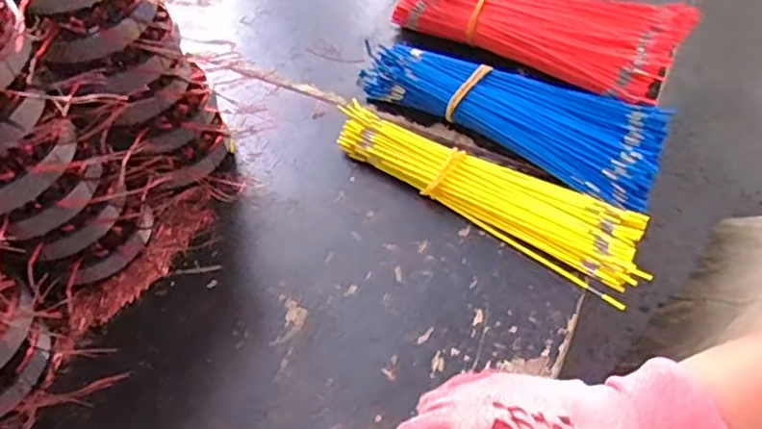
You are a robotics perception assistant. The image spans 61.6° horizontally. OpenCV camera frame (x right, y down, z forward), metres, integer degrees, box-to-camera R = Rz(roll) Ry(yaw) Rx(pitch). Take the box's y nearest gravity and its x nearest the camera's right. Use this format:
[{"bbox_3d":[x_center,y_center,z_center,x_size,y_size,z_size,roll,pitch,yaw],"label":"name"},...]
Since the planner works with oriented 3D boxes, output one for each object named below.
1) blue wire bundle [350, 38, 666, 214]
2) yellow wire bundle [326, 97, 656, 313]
[{"bbox_3d":[0.110,-0.088,0.527,0.253,0.038,0.102,30,56,24],"label":"blue wire bundle"},{"bbox_3d":[0.078,-0.021,0.477,0.245,0.023,0.065,30,56,25],"label":"yellow wire bundle"}]

